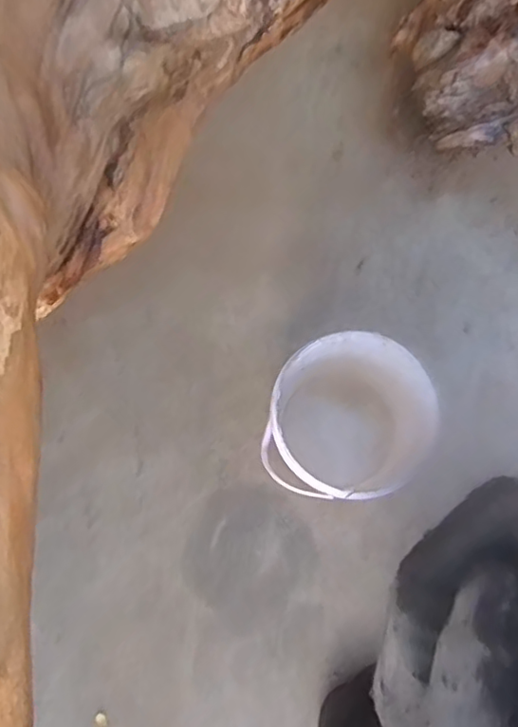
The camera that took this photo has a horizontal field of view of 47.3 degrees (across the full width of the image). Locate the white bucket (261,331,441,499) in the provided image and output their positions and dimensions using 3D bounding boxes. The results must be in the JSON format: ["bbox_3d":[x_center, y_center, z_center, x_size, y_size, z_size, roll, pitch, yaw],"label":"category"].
[{"bbox_3d":[0.084,0.067,0.626,0.166,0.149,0.155,0,76,-1],"label":"white bucket"}]

